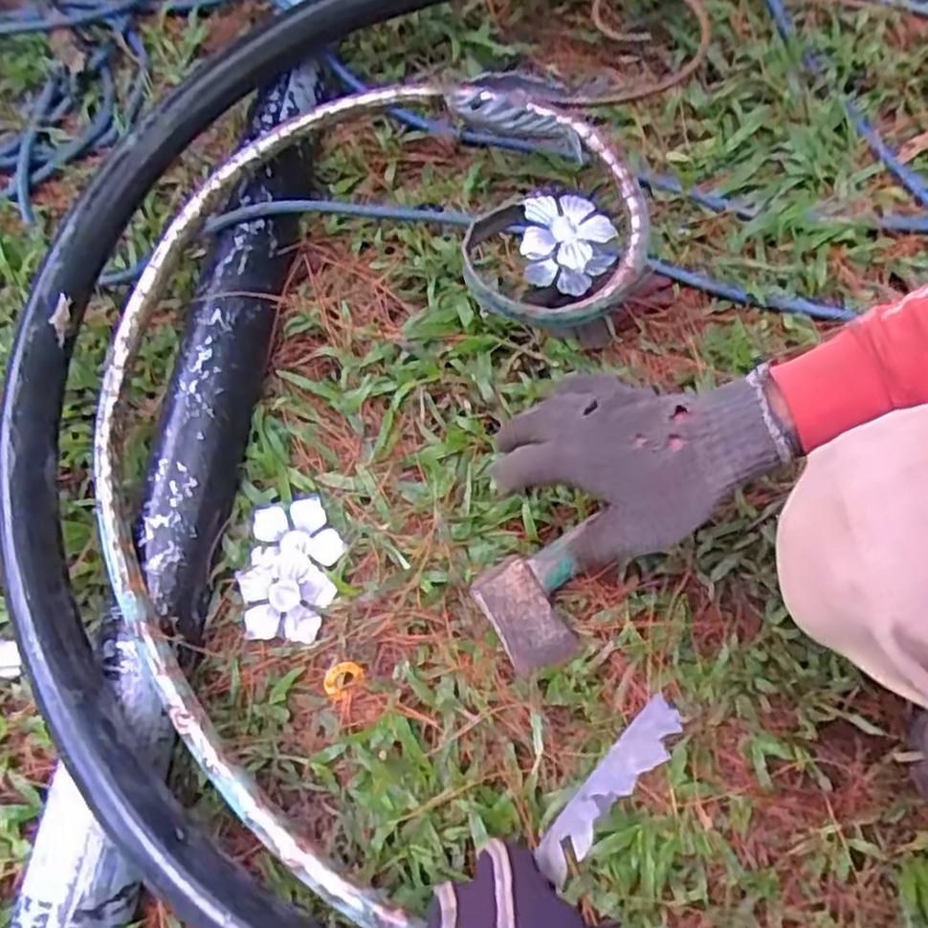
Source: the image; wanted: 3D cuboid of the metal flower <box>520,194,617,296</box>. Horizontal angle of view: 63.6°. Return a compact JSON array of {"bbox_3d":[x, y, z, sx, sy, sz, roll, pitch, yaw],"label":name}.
[{"bbox_3d":[0.091,-0.194,0.655,0.081,0.056,0.070,13,64,7],"label":"metal flower"}]

